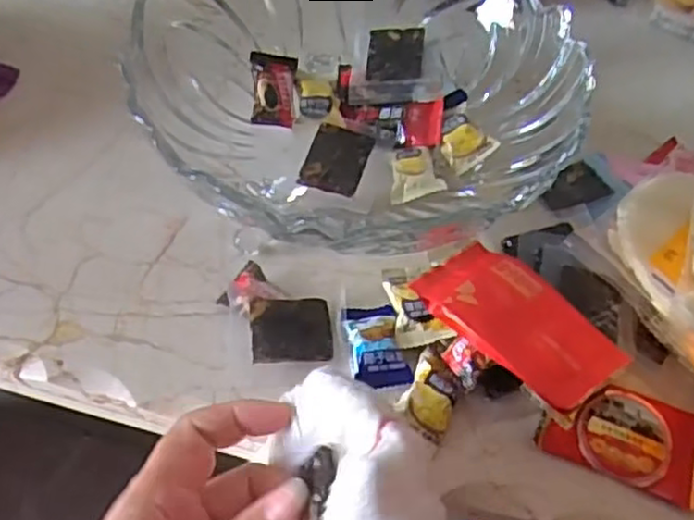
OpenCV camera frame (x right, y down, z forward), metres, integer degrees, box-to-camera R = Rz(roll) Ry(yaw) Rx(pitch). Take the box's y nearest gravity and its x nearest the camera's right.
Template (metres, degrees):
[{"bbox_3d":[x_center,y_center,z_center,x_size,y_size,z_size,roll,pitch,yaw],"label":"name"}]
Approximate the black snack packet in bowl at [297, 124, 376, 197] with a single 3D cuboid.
[{"bbox_3d":[-0.006,-0.056,0.390,0.032,0.004,0.043,17,54,7],"label":"black snack packet in bowl"}]

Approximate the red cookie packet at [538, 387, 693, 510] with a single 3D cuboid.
[{"bbox_3d":[0.138,0.085,0.349,0.077,0.009,0.049,21,55,10],"label":"red cookie packet"}]

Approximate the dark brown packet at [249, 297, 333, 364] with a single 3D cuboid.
[{"bbox_3d":[-0.028,0.035,0.362,0.041,0.004,0.033,2,66,-20],"label":"dark brown packet"}]

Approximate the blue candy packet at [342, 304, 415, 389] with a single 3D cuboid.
[{"bbox_3d":[0.015,0.041,0.362,0.028,0.007,0.048,-7,55,-10],"label":"blue candy packet"}]

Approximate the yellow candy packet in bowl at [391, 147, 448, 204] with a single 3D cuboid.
[{"bbox_3d":[0.037,-0.049,0.392,0.028,0.006,0.035,-15,55,11],"label":"yellow candy packet in bowl"}]

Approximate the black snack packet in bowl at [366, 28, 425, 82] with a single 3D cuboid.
[{"bbox_3d":[0.029,-0.124,0.430,0.033,0.005,0.040,-3,60,11],"label":"black snack packet in bowl"}]

